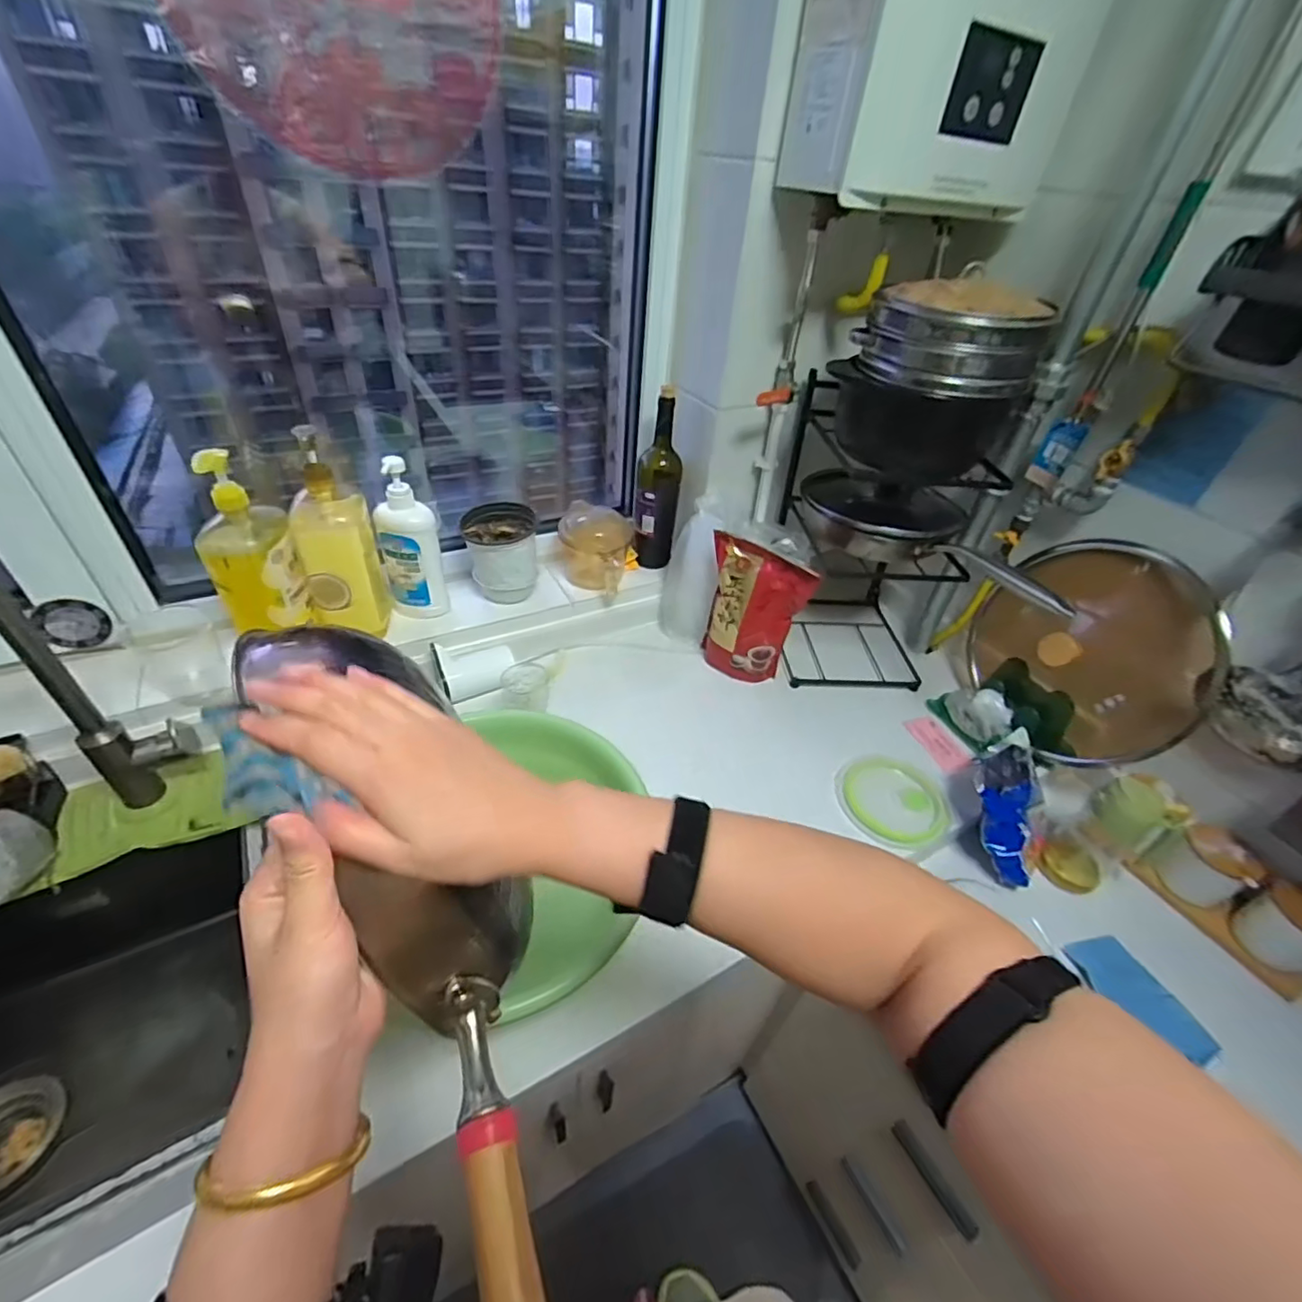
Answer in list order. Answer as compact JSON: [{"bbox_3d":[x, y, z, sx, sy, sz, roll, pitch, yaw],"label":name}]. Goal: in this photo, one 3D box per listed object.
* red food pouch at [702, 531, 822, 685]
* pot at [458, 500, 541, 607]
[{"bbox_3d":[0.161,-0.055,0.945,0.157,0.239,0.057,20,42,16],"label":"red food pouch"},{"bbox_3d":[-0.243,-0.154,0.951,0.112,0.137,0.121,3,40,-3],"label":"pot"}]

